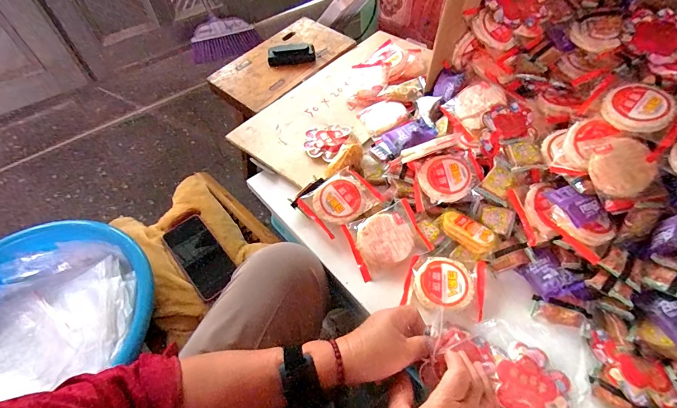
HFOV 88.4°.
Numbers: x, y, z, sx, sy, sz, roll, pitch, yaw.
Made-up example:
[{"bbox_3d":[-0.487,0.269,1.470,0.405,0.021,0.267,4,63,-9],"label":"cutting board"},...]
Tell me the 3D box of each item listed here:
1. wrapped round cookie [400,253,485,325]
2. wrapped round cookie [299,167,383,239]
[{"bbox_3d":[0.148,0.117,0.472,0.112,0.011,0.096,5,56,4],"label":"wrapped round cookie"},{"bbox_3d":[0.003,-0.007,0.562,0.111,0.032,0.089,-32,61,-19],"label":"wrapped round cookie"}]

